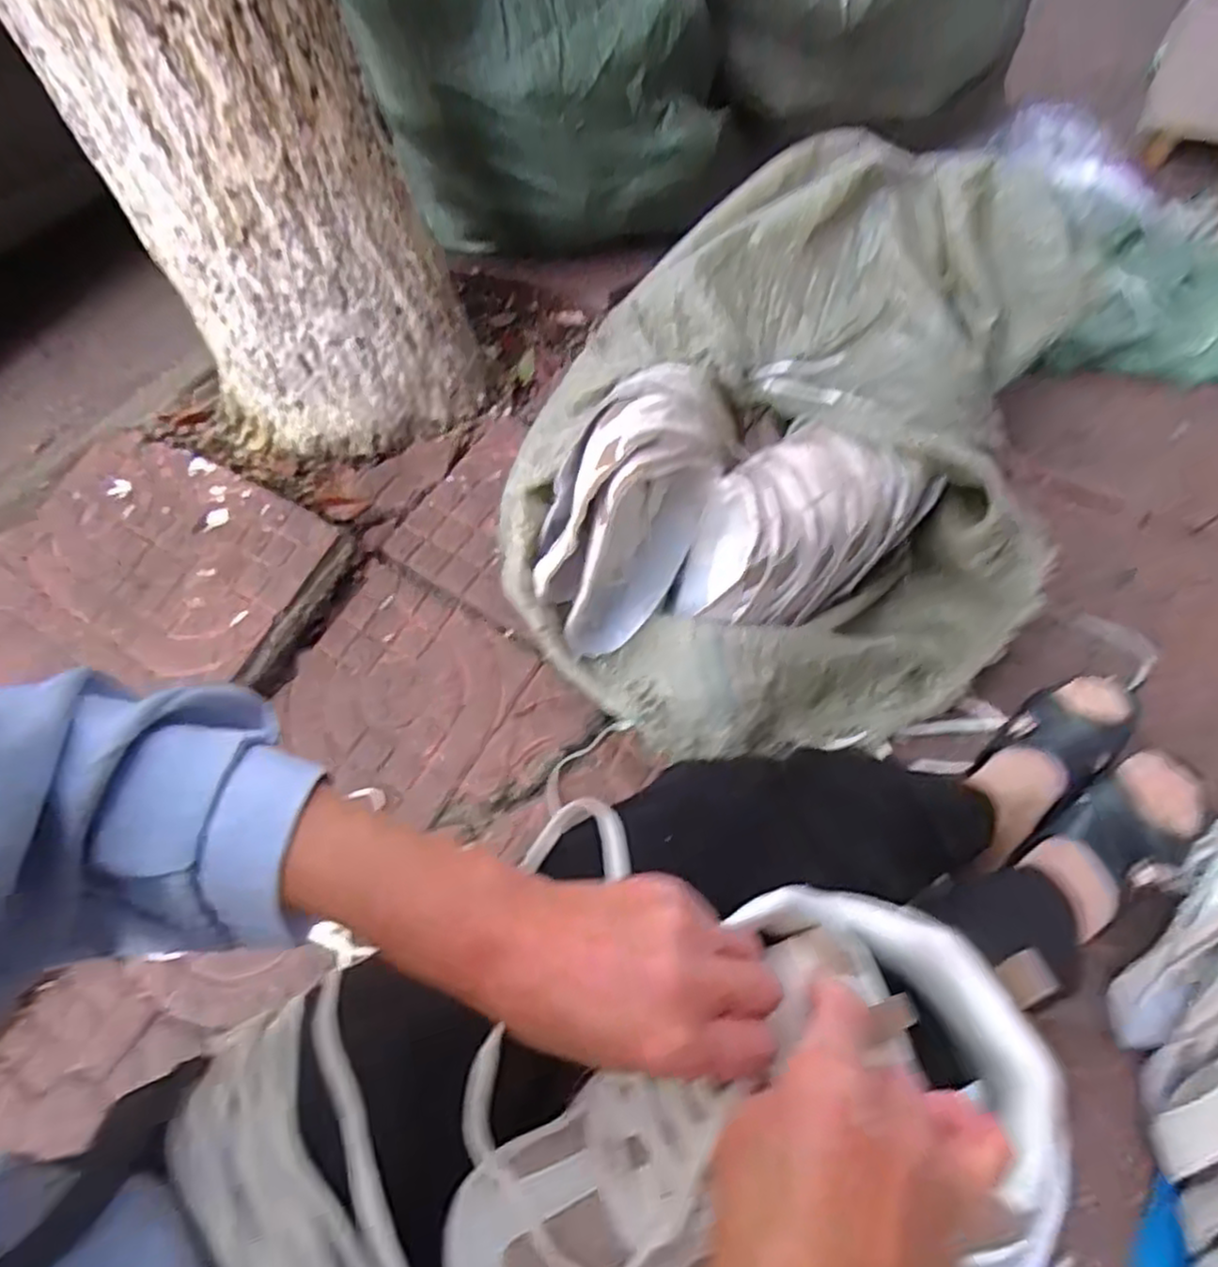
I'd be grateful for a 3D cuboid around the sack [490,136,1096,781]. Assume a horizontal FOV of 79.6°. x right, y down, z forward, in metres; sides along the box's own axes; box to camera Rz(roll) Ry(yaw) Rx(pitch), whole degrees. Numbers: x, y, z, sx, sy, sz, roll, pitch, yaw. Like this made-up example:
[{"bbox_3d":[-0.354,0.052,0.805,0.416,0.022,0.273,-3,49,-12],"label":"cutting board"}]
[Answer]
[{"bbox_3d":[0.214,-0.202,0.762,0.504,0.251,0.657,32,63,24],"label":"sack"}]

